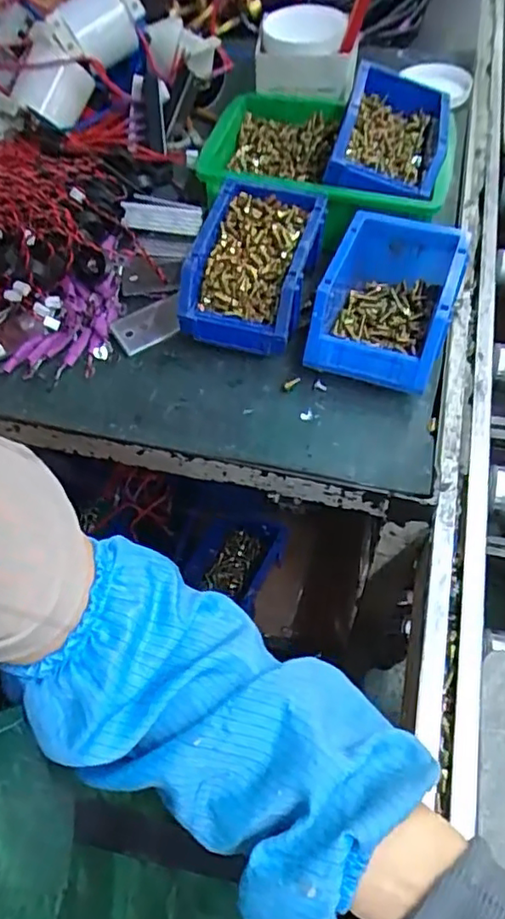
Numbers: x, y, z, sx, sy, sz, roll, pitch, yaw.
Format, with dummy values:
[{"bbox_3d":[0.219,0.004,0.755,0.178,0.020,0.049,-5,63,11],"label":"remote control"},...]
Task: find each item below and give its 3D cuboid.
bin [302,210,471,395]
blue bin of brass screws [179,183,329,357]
[{"bbox_3d":[0.123,-0.139,0.556,0.118,0.084,0.159,12,58,12],"label":"bin"},{"bbox_3d":[0.004,-0.181,0.577,0.106,0.078,0.165,14,58,12],"label":"blue bin of brass screws"}]

